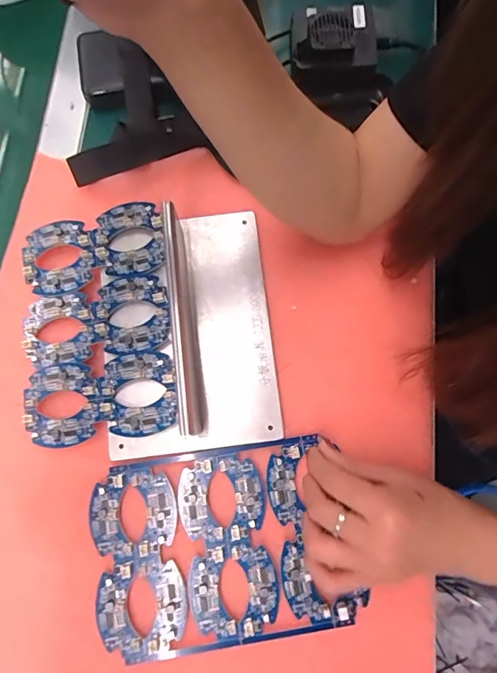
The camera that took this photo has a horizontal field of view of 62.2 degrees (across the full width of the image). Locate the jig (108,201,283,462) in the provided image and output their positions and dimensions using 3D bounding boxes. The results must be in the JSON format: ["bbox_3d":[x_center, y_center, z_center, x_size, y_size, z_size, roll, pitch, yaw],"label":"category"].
[{"bbox_3d":[-0.052,-0.015,0.329,0.135,0.053,0.204,-7,78,-2],"label":"jig"}]

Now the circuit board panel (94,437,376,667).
[{"bbox_3d":[-0.025,0.161,0.320,0.184,0.006,0.139,-9,77,-3],"label":"circuit board panel"}]

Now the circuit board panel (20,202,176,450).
[{"bbox_3d":[-0.130,-0.013,0.348,0.124,0.007,0.194,-9,78,4],"label":"circuit board panel"}]

